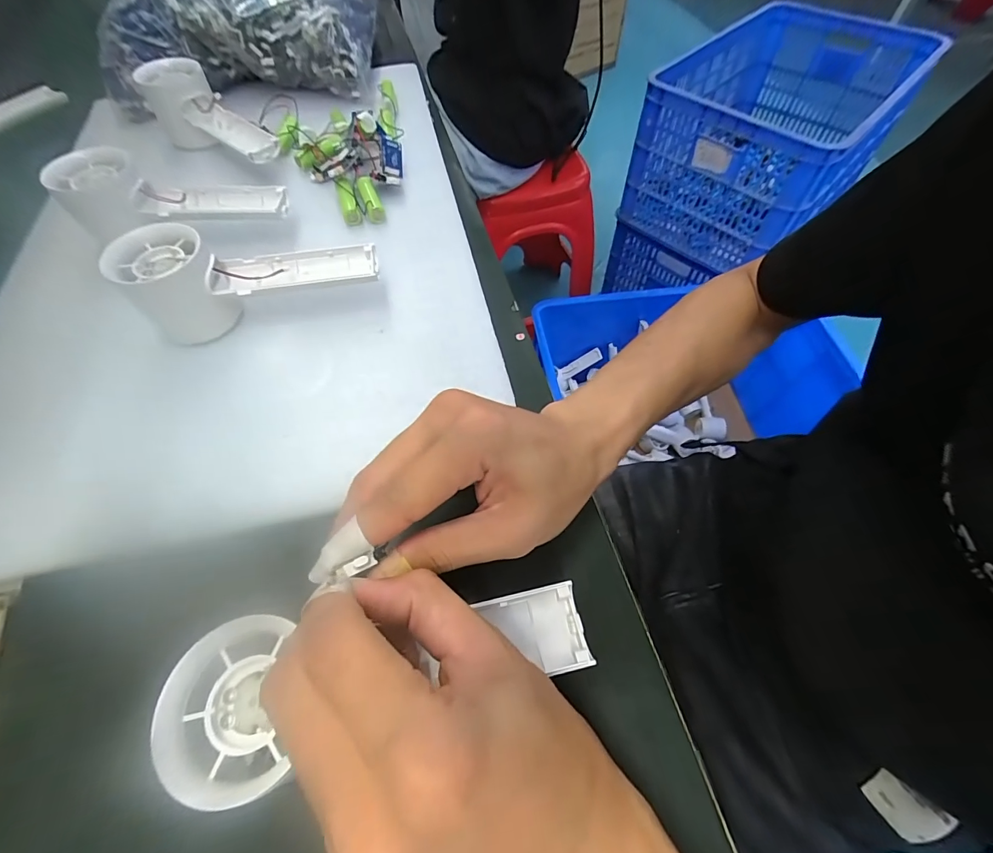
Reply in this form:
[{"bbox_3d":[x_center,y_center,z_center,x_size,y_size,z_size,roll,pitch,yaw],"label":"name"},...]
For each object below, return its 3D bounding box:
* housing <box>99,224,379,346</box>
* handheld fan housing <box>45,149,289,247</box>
[{"bbox_3d":[-0.163,-0.103,0.293,0.155,0.051,0.051,-12,61,-7],"label":"housing"},{"bbox_3d":[-0.247,-0.179,0.338,0.155,0.052,0.060,-13,61,-8],"label":"handheld fan housing"}]

